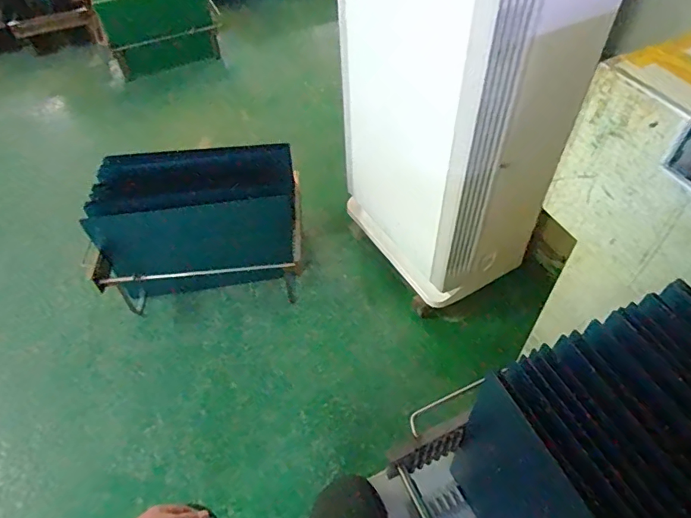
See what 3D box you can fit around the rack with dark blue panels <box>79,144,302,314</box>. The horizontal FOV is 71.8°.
[{"bbox_3d":[-0.470,-0.094,1.605,0.647,0.427,0.353,-8,51,-4],"label":"rack with dark blue panels"}]

